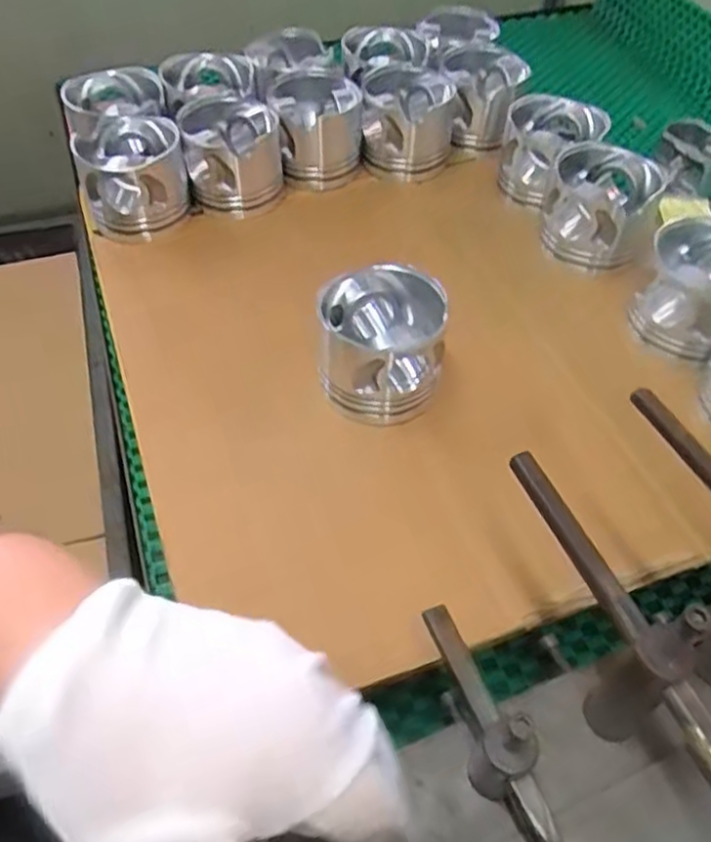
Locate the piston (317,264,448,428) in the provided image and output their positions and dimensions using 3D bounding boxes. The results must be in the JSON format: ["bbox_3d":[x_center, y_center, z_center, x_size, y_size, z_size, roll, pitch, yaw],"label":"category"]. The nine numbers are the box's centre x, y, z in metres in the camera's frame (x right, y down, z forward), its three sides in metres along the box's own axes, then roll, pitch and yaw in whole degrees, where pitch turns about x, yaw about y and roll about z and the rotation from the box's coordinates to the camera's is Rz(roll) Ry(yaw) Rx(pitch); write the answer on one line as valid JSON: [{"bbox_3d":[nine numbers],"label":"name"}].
[{"bbox_3d":[0.018,-0.055,0.493,0.083,0.069,0.081,0,52,0],"label":"piston"}]

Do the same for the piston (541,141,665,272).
[{"bbox_3d":[0.204,-0.177,0.605,0.084,0.073,0.083,0,52,0],"label":"piston"}]

